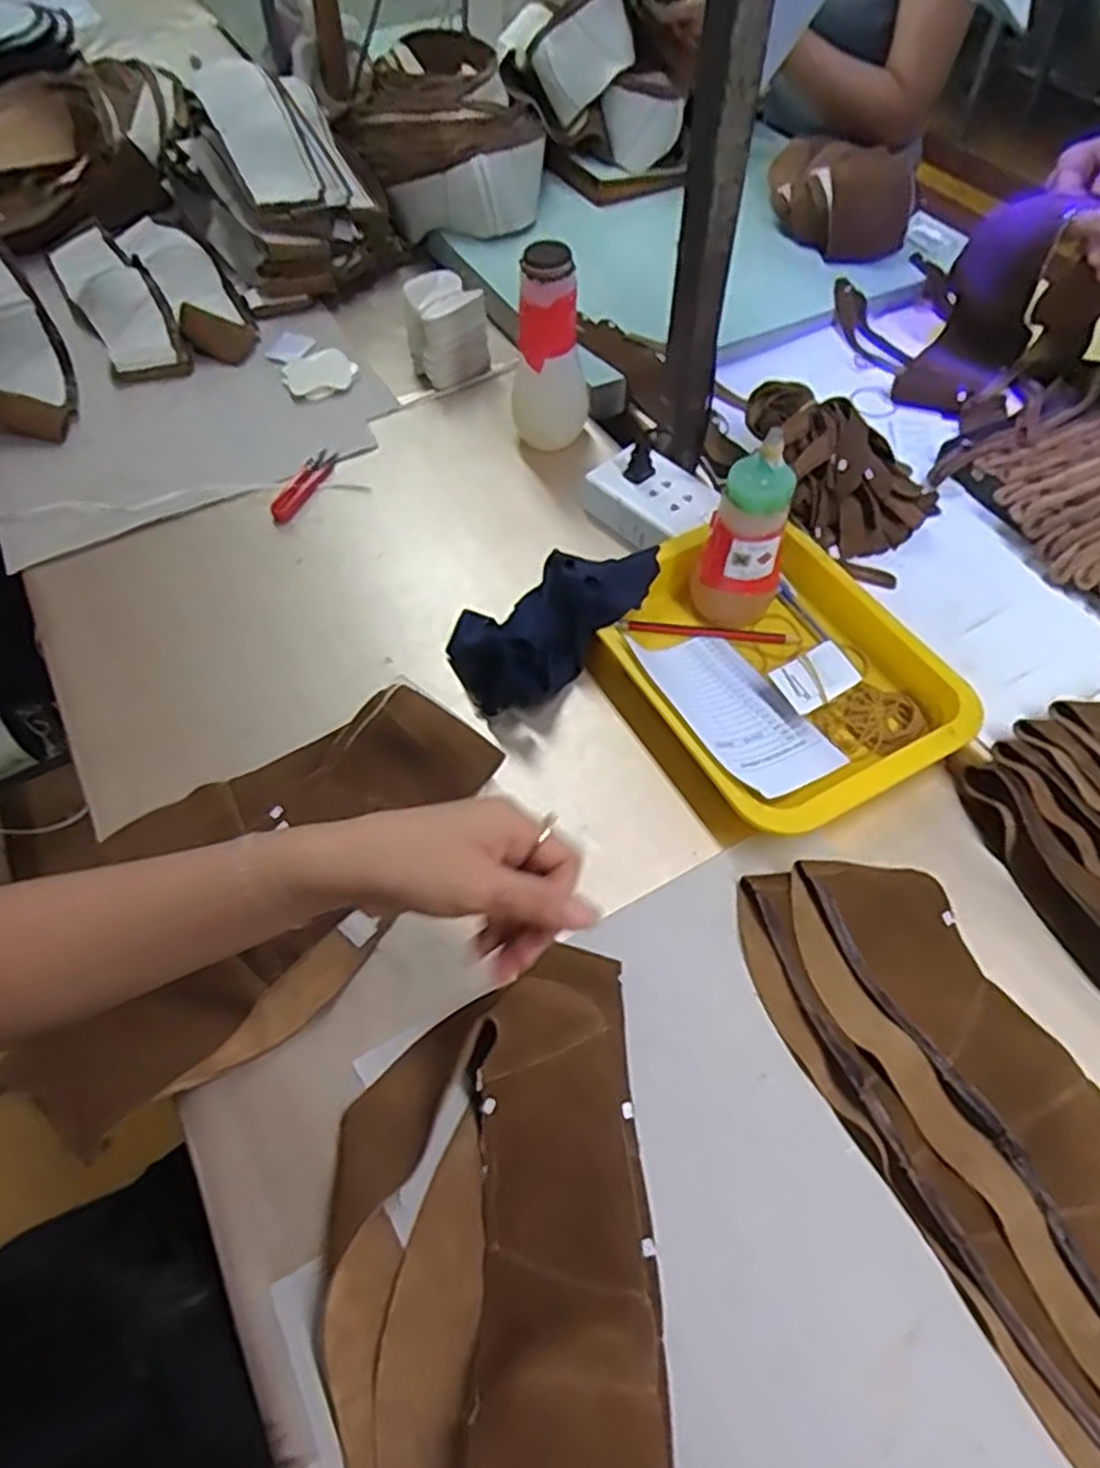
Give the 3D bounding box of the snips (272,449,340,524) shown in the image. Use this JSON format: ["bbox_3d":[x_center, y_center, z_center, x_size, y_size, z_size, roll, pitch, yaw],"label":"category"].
[{"bbox_3d":[-0.224,-0.231,0.729,0.029,0.011,0.100,17,59,12],"label":"snips"}]

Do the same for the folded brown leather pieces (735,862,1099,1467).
[{"bbox_3d":[0.239,0.219,0.406,0.127,0.035,0.361,-23,59,-12],"label":"folded brown leather pieces"}]

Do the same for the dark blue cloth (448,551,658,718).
[{"bbox_3d":[0.000,-0.094,0.610,0.099,0.051,0.179,37,66,23],"label":"dark blue cloth"}]

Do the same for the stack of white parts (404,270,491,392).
[{"bbox_3d":[-0.105,-0.415,0.808,0.078,0.084,0.067,-25,60,-13],"label":"stack of white parts"}]

